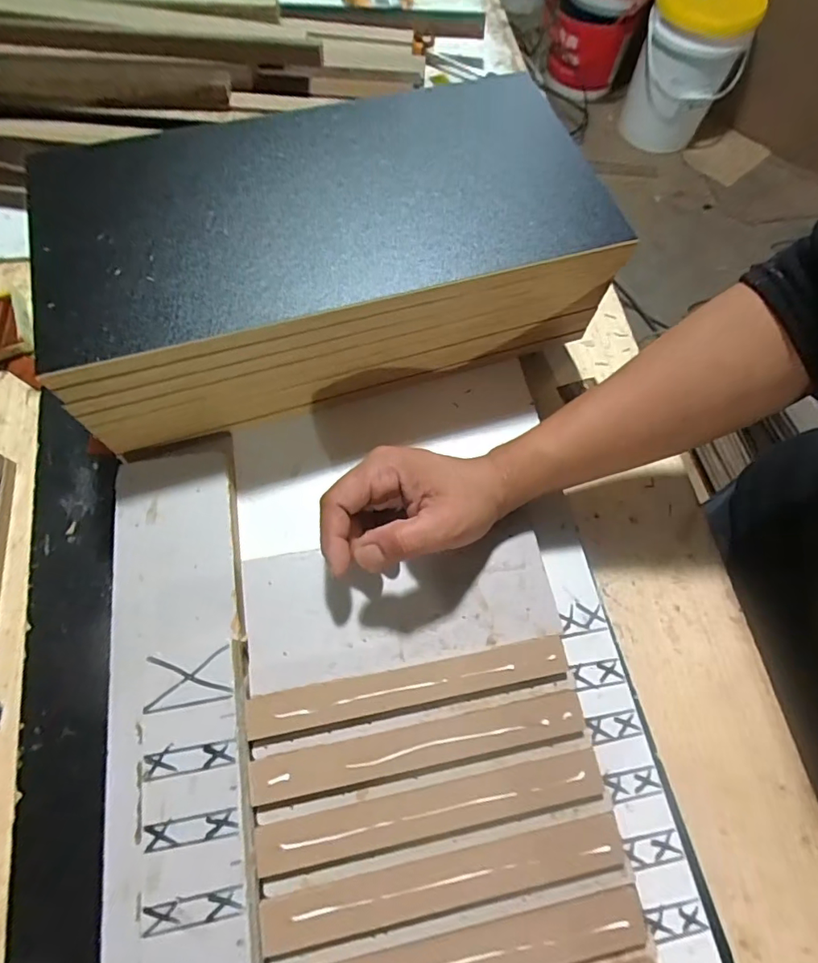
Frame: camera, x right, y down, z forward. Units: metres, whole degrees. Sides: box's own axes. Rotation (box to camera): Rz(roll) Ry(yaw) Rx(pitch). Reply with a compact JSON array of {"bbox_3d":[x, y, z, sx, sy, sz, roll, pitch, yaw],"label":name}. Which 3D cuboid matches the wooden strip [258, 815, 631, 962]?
[{"bbox_3d":[0.023,0.201,0.249,0.180,0.004,0.024,-9,68,-6],"label":"wooden strip"}]

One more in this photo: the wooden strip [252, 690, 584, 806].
[{"bbox_3d":[0.007,0.144,0.274,0.178,0.004,0.022,-10,68,-6],"label":"wooden strip"}]

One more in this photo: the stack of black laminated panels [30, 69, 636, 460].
[{"bbox_3d":[-0.051,-0.164,0.359,0.356,0.085,0.190,-14,68,-8],"label":"stack of black laminated panels"}]

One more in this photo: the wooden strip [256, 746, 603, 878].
[{"bbox_3d":[0.013,0.171,0.263,0.180,0.004,0.022,-9,68,-6],"label":"wooden strip"}]

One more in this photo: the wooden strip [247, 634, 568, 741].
[{"bbox_3d":[0.001,0.116,0.288,0.178,0.007,0.025,-10,68,-6],"label":"wooden strip"}]

